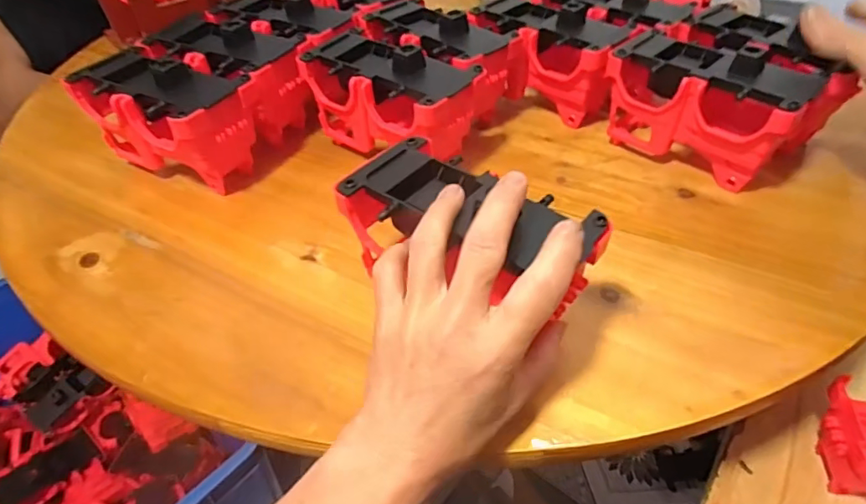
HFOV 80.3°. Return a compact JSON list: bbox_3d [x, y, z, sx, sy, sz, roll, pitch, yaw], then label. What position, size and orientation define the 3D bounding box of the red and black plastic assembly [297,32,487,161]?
[{"bbox_3d":[-0.035,-0.134,0.447,0.152,0.081,0.079,31,52,29],"label":"red and black plastic assembly"}]

